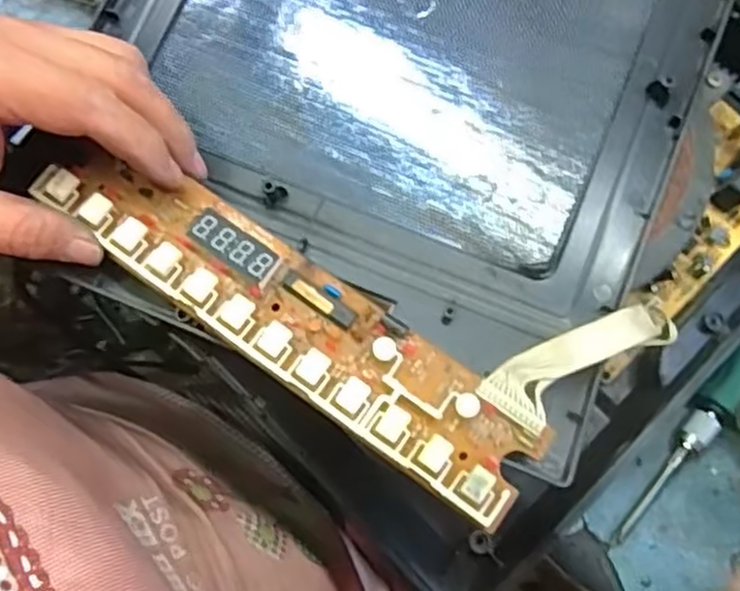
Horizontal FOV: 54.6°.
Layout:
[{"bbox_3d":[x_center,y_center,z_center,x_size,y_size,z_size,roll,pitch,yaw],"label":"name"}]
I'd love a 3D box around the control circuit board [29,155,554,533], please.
[{"bbox_3d":[-0.036,0.006,0.305,0.236,0.011,0.048,34,72,10],"label":"control circuit board"}]

